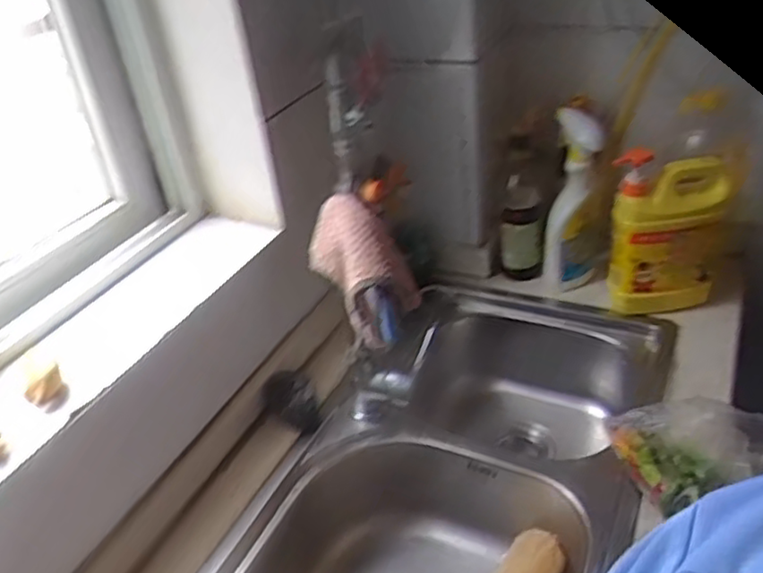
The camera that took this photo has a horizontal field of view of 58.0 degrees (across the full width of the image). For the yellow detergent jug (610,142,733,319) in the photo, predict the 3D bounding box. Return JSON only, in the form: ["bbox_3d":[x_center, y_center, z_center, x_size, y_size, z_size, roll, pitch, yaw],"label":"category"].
[{"bbox_3d":[0.390,-0.082,0.954,0.134,0.240,0.082,0,35,11],"label":"yellow detergent jug"}]

